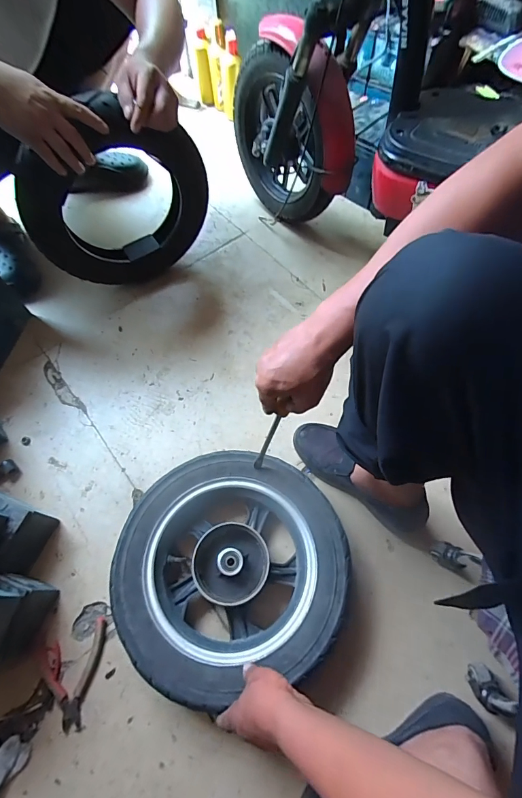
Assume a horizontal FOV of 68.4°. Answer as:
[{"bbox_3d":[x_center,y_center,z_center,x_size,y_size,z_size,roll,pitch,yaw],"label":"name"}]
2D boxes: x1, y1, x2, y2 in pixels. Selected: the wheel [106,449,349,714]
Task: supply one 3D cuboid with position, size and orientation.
[{"bbox_3d":[-0.049,0.267,0.623,0.348,0.075,0.349,0,62,0],"label":"wheel"}]

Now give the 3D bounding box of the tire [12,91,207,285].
[{"bbox_3d":[-0.296,-0.402,0.834,0.378,0.398,0.089,-18,64,-7],"label":"tire"}]

